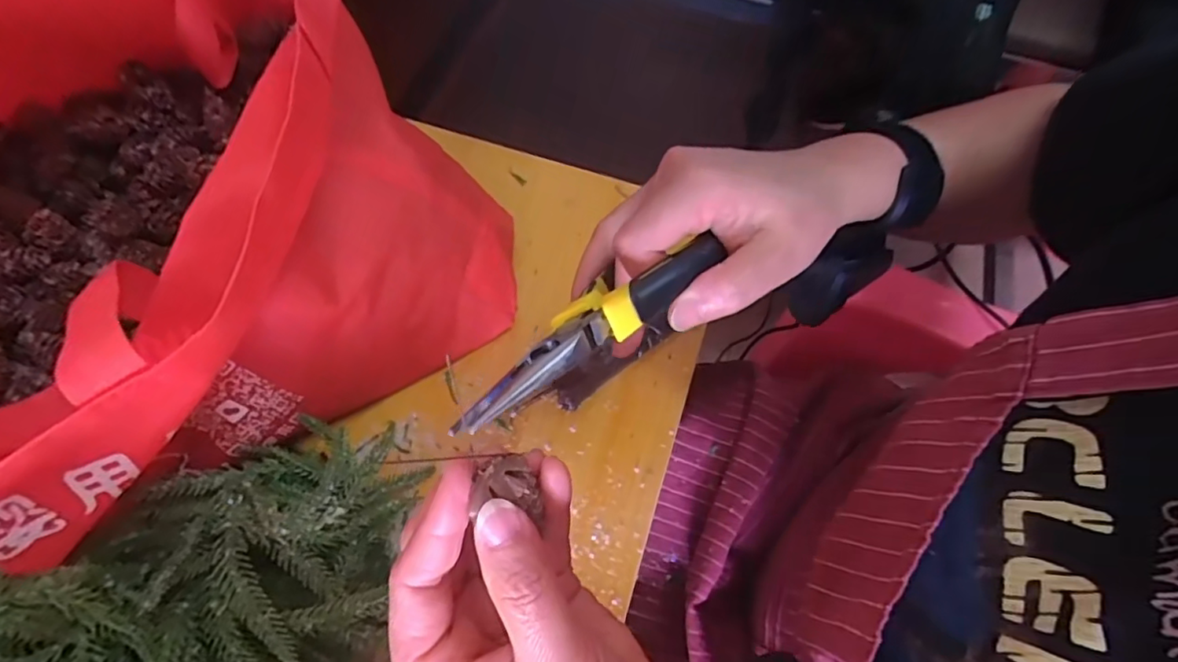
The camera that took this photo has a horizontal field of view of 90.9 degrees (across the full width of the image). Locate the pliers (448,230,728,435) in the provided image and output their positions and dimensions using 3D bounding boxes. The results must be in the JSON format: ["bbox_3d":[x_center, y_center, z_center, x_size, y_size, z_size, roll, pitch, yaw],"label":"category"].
[{"bbox_3d":[0.002,-0.003,0.216,0.120,0.017,0.029,-36,69,-17],"label":"pliers"}]

